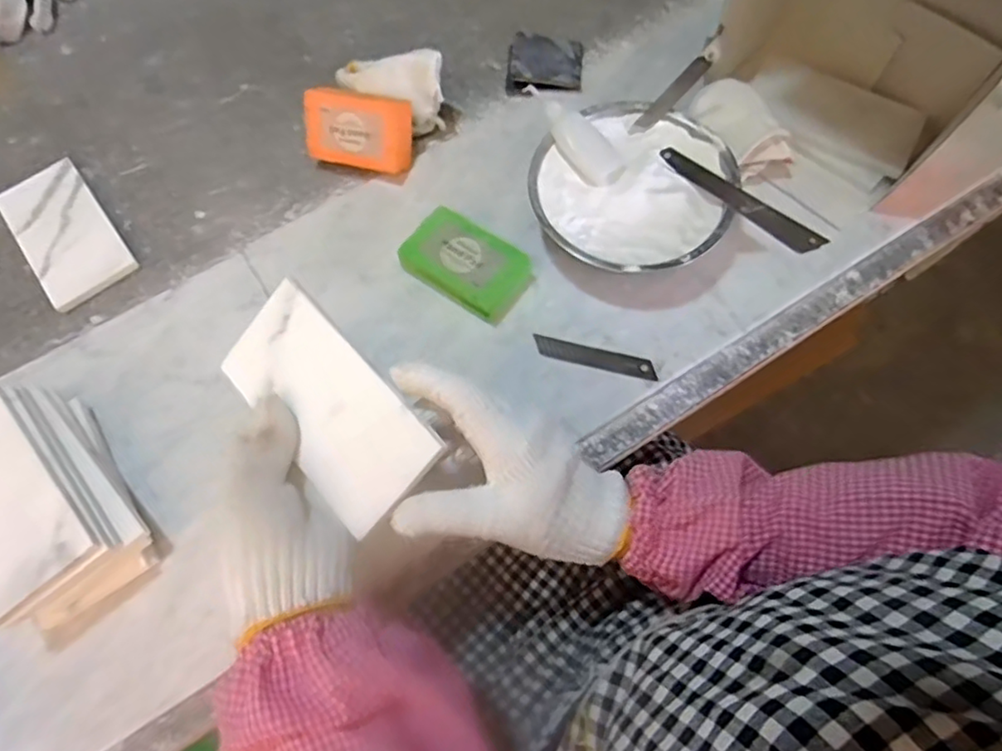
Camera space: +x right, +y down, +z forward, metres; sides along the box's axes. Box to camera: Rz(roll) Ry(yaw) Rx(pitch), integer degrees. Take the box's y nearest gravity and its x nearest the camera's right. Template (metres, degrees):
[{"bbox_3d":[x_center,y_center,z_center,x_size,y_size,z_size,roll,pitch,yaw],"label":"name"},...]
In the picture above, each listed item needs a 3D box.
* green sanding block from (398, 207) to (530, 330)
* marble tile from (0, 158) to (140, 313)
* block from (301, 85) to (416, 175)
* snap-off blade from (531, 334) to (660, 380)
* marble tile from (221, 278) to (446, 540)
[{"bbox_3d":[-0.029,-0.092,0.531,0.099,0.030,0.061,33,71,15],"label":"green sanding block"},{"bbox_3d":[-0.394,-0.130,0.575,0.075,0.013,0.146,-36,70,-13],"label":"marble tile"},{"bbox_3d":[-0.127,-0.218,0.566,0.094,0.062,0.029,16,29,15],"label":"block"},{"bbox_3d":[0.074,-0.015,0.503,0.097,0.004,0.017,14,68,8],"label":"snap-off blade"},{"bbox_3d":[-0.104,0.015,0.375,0.150,0.006,0.073,44,100,20],"label":"marble tile"}]

